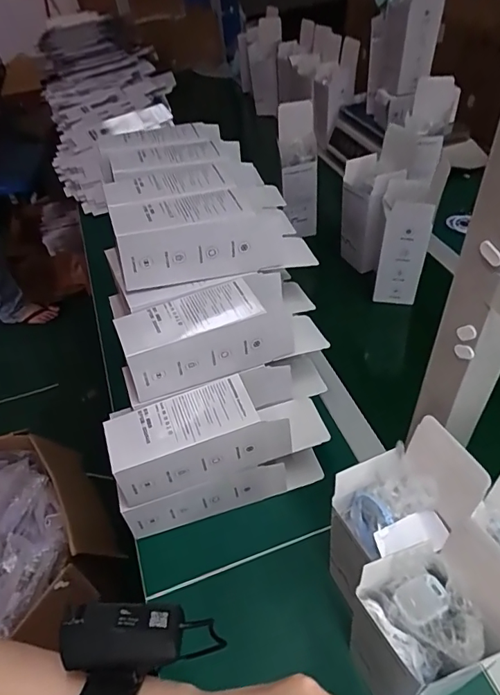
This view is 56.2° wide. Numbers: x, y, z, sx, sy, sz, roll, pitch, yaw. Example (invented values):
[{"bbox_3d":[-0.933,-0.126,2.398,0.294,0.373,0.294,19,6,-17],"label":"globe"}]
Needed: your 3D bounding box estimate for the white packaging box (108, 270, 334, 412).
[{"bbox_3d":[-0.030,-0.023,0.571,0.251,0.093,0.105,-20,47,-11],"label":"white packaging box"}]

